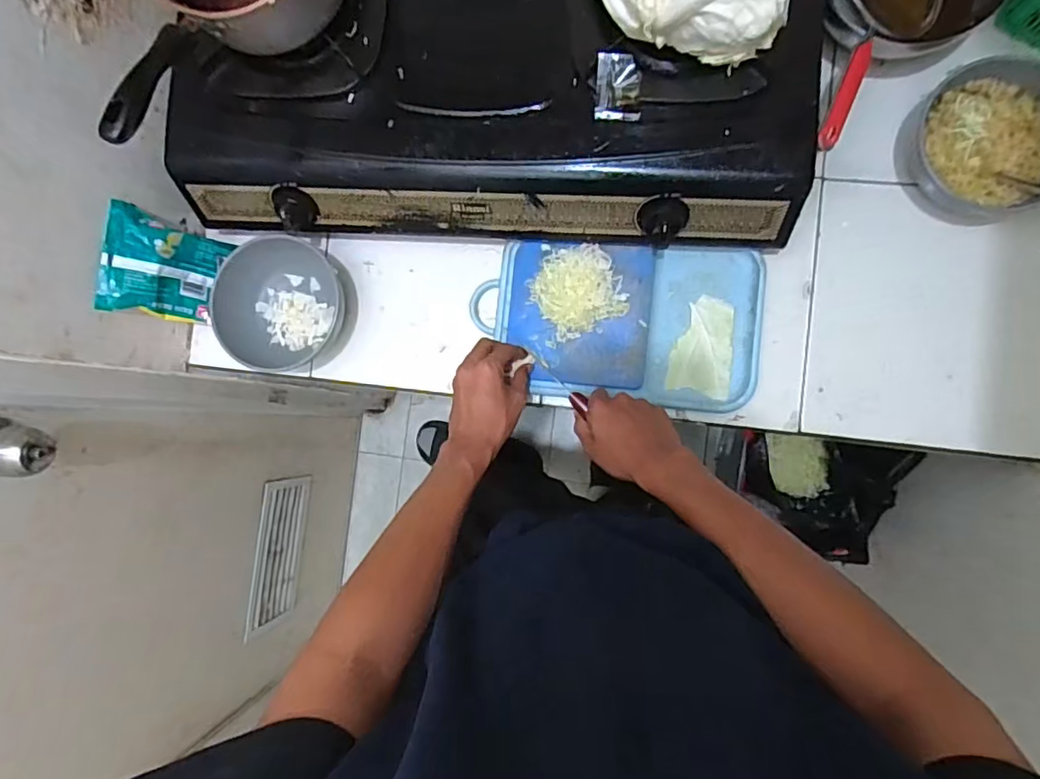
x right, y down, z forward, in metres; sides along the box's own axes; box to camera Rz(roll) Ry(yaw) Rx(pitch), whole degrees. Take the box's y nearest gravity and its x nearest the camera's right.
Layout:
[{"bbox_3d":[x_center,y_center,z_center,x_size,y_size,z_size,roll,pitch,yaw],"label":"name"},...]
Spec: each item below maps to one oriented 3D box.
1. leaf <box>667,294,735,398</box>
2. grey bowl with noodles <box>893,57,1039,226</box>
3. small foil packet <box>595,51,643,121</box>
[{"bbox_3d":[0.215,-0.051,0.669,0.069,0.011,0.112,9,89,7],"label":"leaf"},{"bbox_3d":[0.487,-0.257,0.605,0.136,0.073,0.155,-28,84,5],"label":"grey bowl with noodles"},{"bbox_3d":[0.098,-0.300,0.569,0.044,0.011,0.059,6,117,13],"label":"small foil packet"}]

